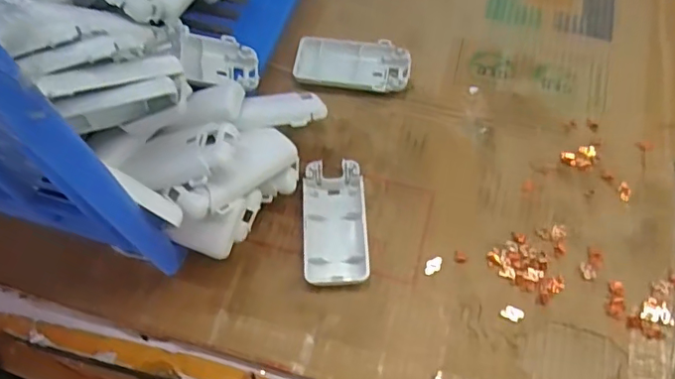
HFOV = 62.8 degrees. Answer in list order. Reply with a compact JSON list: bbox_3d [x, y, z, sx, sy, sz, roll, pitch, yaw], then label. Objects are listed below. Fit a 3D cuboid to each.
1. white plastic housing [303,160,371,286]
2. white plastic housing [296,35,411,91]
[{"bbox_3d":[-0.001,0.025,0.412,0.046,0.015,0.094,-3,63,0],"label":"white plastic housing"},{"bbox_3d":[0.013,-0.105,0.474,0.095,0.015,0.052,10,64,6],"label":"white plastic housing"}]

